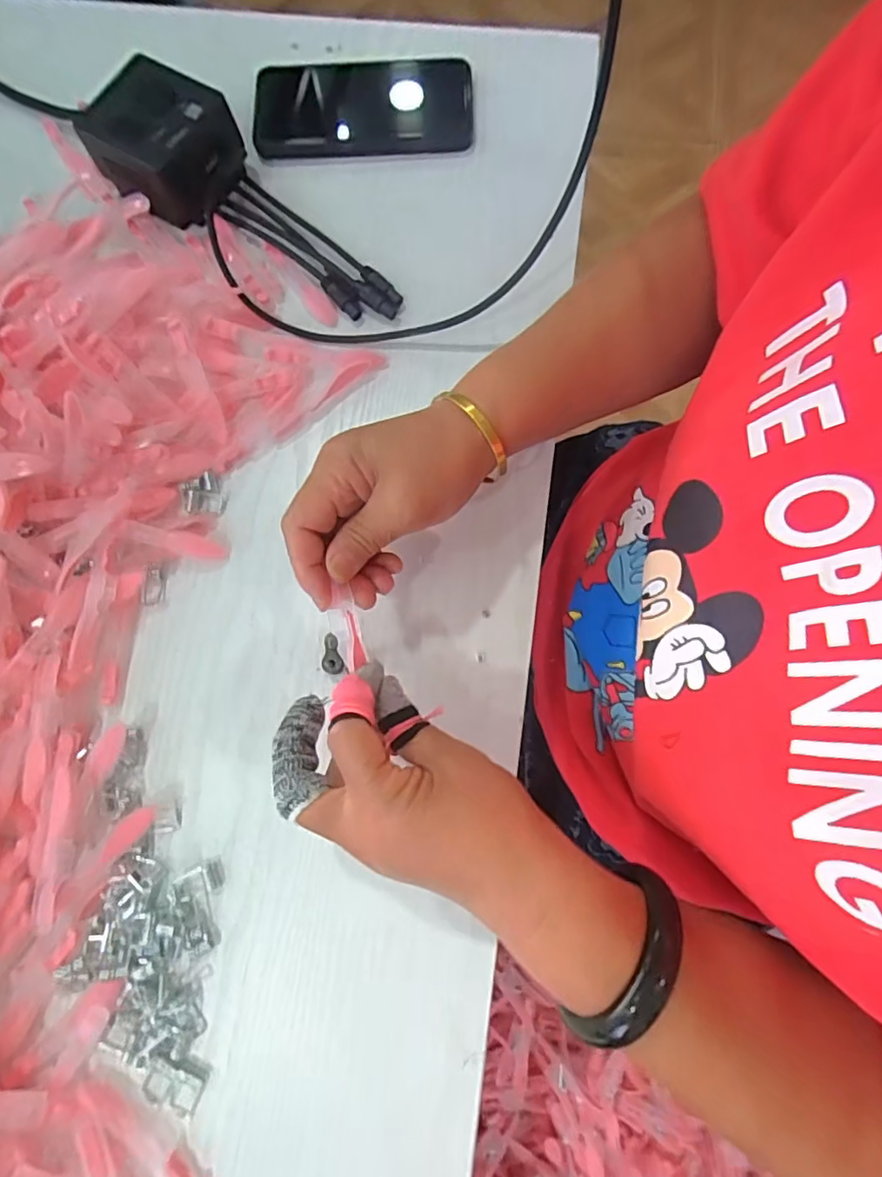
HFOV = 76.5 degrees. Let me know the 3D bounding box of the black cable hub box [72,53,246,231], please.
[{"bbox_3d":[-0.182,-0.294,0.367,0.077,0.046,0.070,30,81,6],"label":"black cable hub box"}]

